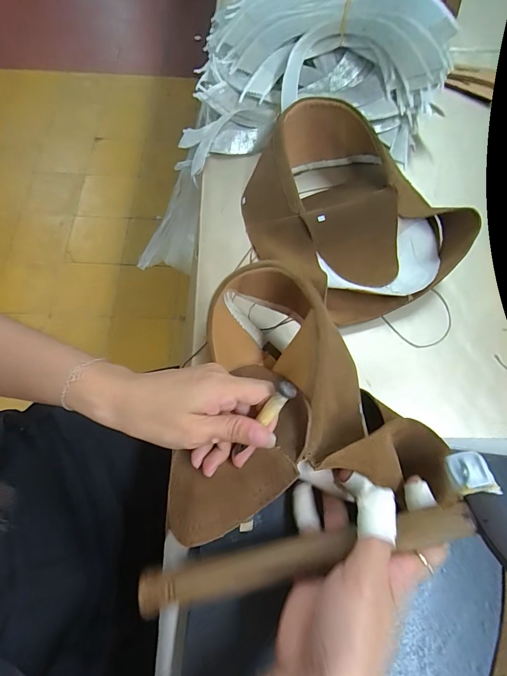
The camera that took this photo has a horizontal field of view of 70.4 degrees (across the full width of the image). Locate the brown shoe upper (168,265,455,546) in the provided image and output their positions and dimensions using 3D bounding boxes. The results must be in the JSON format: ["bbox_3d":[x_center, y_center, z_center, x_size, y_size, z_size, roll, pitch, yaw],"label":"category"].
[{"bbox_3d":[0.024,0.039,0.309,0.208,0.117,0.214,-8,68,-6],"label":"brown shoe upper"}]

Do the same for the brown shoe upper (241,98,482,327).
[{"bbox_3d":[0.102,-0.146,0.399,0.201,0.059,0.249,-25,71,-12],"label":"brown shoe upper"}]

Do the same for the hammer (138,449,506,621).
[{"bbox_3d":[0.038,0.145,0.237,0.250,0.029,0.066,-20,68,10],"label":"hammer"}]

